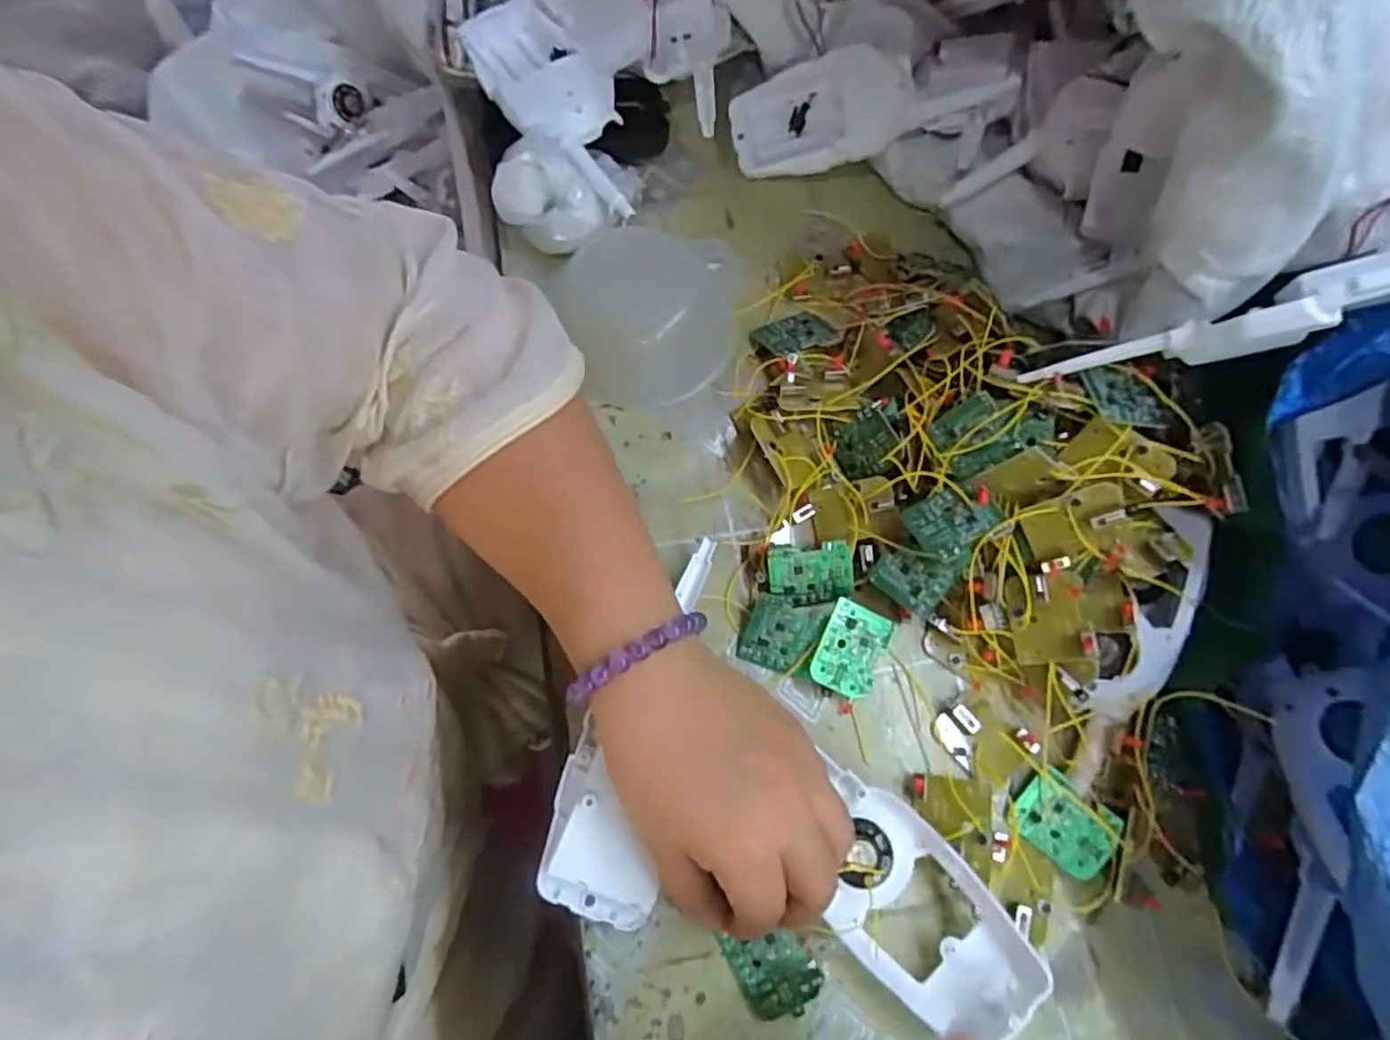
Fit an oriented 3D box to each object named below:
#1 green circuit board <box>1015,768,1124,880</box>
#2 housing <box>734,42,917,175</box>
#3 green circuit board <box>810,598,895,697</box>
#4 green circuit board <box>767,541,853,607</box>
[{"bbox_3d":[0.172,0.141,0.313,0.043,0.004,0.034,36,92,22],"label":"green circuit board"},{"bbox_3d":[0.078,-0.250,0.419,0.106,0.020,0.063,-9,94,15],"label":"housing"},{"bbox_3d":[0.076,0.063,0.329,0.033,0.004,0.042,28,81,-8],"label":"green circuit board"},{"bbox_3d":[0.058,0.026,0.340,0.042,0.006,0.030,-4,110,-2],"label":"green circuit board"}]

